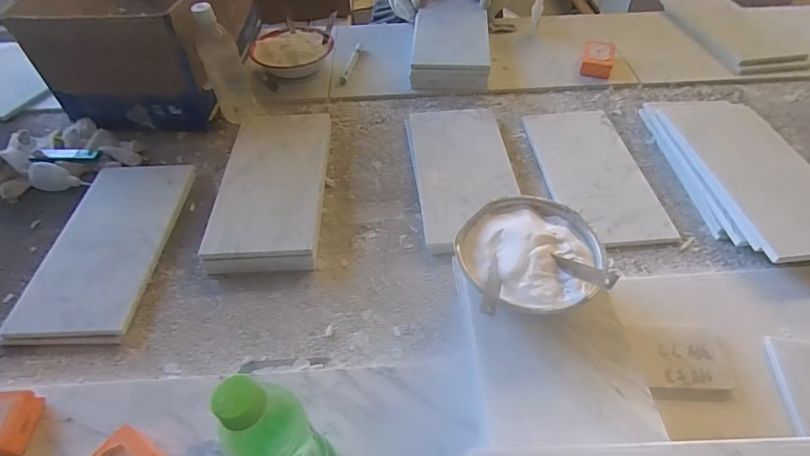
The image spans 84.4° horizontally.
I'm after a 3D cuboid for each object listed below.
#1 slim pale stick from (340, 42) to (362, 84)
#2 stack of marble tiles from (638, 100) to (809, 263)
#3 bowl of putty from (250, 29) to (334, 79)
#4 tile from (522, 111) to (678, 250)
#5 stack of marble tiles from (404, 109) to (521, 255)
[{"bbox_3d":[-0.109,-0.343,0.928,0.017,0.009,0.152,7,50,8],"label":"slim pale stick"},{"bbox_3d":[0.504,-0.094,0.680,0.172,0.049,0.360,-7,49,-3],"label":"stack of marble tiles"},{"bbox_3d":[-0.234,-0.359,0.919,0.146,0.053,0.149,-1,49,2],"label":"bowl of putty"},{"bbox_3d":[0.298,-0.095,0.713,0.151,0.007,0.297,-4,49,-1],"label":"tile"},{"bbox_3d":[0.093,-0.092,0.709,0.153,0.027,0.291,-6,49,-3],"label":"stack of marble tiles"}]

